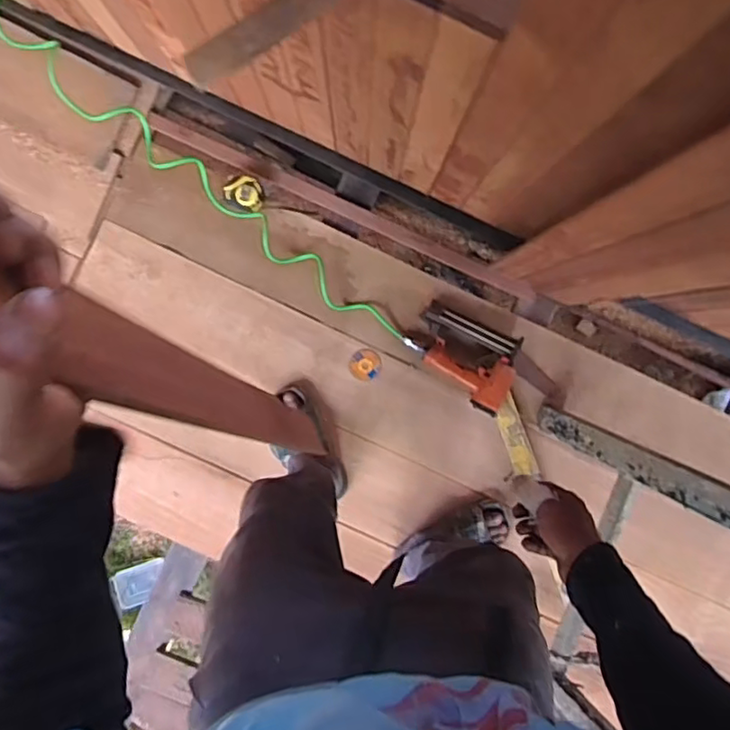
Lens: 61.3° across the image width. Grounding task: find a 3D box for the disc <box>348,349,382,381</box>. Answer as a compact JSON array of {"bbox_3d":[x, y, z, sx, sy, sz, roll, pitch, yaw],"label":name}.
[{"bbox_3d":[0.001,-0.001,1.334,0.070,0.007,0.067,0,93,-1],"label":"disc"}]

